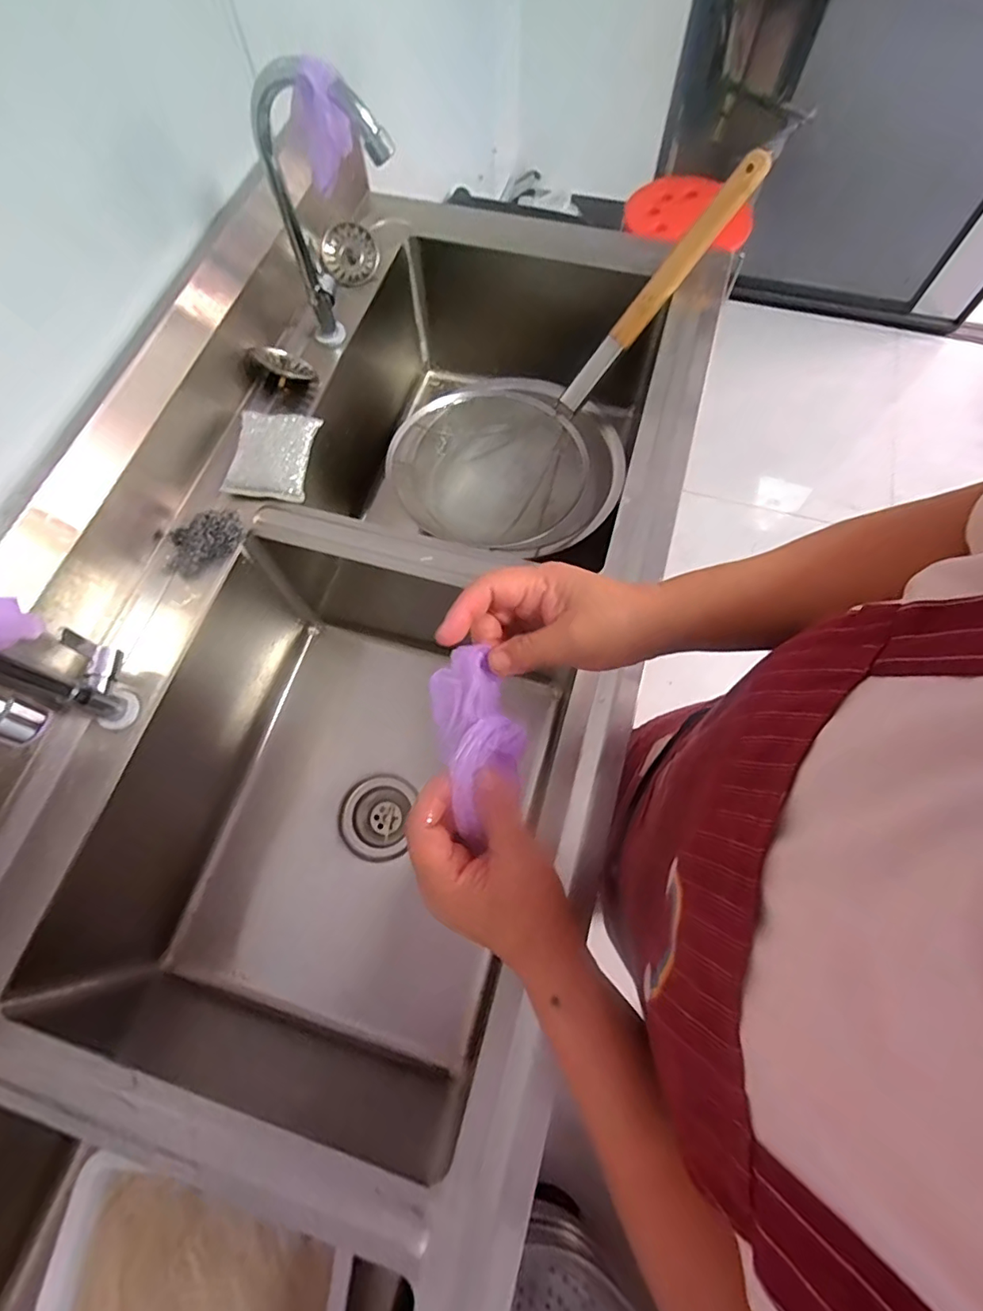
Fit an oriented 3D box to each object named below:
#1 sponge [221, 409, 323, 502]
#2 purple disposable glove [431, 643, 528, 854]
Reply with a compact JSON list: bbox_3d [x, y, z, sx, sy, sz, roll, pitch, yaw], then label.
[{"bbox_3d":[-0.266,-0.248,0.659,0.091,0.020,0.118,7,70,4],"label":"sponge"},{"bbox_3d":[-0.007,0.050,0.316,0.049,0.032,0.108,-5,73,-1],"label":"purple disposable glove"}]

